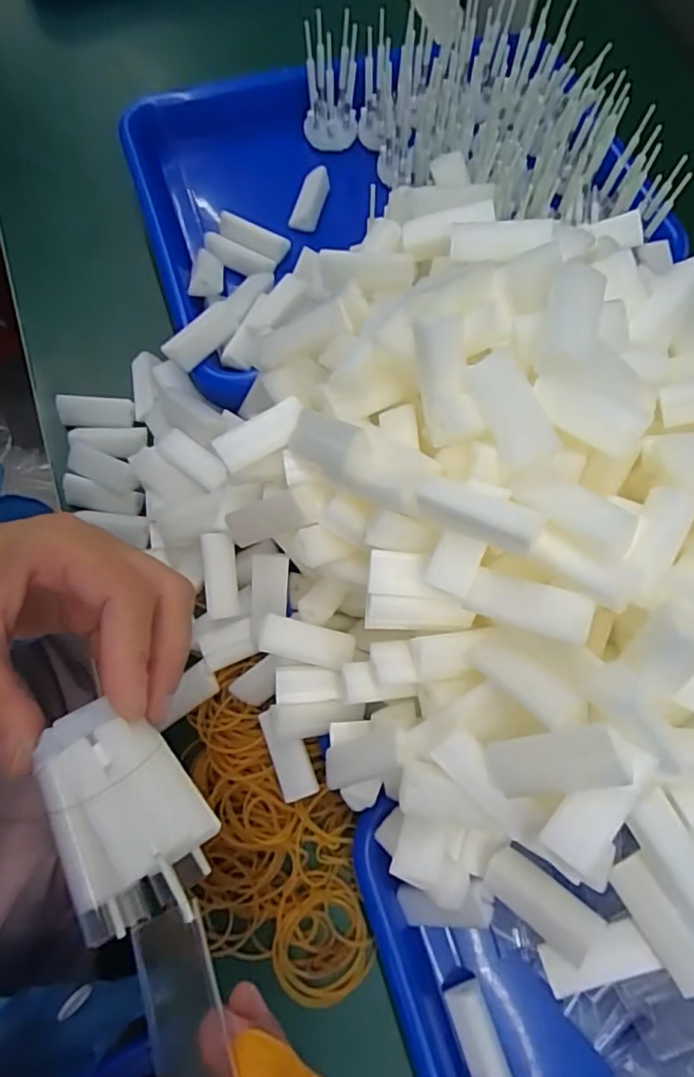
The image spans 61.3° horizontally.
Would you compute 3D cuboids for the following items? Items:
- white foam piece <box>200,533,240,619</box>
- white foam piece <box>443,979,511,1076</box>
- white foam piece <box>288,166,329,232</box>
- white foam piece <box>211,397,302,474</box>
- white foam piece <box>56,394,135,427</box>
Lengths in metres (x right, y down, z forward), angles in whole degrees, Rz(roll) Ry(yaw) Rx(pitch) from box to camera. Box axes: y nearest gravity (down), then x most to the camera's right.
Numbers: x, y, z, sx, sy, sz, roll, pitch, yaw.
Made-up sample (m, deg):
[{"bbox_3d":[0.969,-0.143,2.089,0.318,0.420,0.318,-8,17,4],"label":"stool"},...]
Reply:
[{"bbox_3d":[-0.069,0.020,0.319,0.016,0.009,0.048,-2,111,-3],"label":"white foam piece"},{"bbox_3d":[0.061,0.234,0.270,0.017,0.008,0.046,-17,72,-9],"label":"white foam piece"},{"bbox_3d":[-0.025,-0.234,0.403,0.019,0.011,0.047,13,70,2],"label":"white foam piece"},{"bbox_3d":[-0.039,-0.048,0.269,0.043,0.009,0.018,-32,74,-13],"label":"white foam piece"},{"bbox_3d":[-0.161,-0.081,0.374,0.047,0.011,0.015,2,70,-2],"label":"white foam piece"}]

